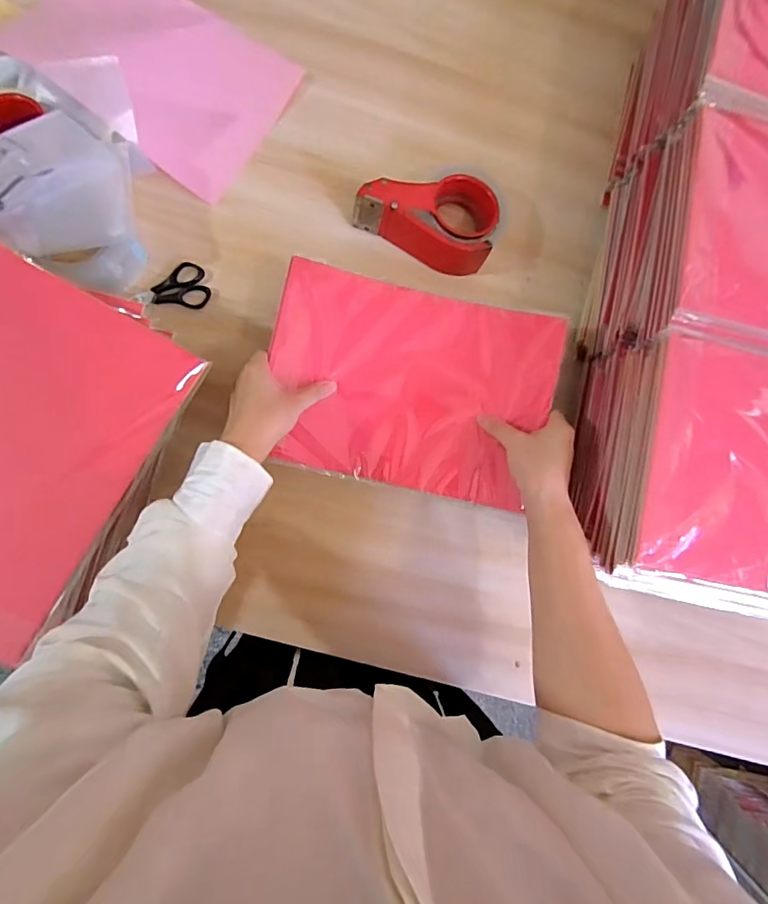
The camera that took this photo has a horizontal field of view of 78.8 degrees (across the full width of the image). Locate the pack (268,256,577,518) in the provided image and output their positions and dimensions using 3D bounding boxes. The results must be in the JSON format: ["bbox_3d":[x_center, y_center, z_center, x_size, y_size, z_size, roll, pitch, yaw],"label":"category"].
[{"bbox_3d":[0.027,-0.071,0.490,0.286,0.040,0.210,12,84,-5],"label":"pack"}]

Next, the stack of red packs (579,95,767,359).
[{"bbox_3d":[0.409,-0.189,0.522,0.305,0.161,0.270,11,84,-5],"label":"stack of red packs"}]

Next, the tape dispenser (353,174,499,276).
[{"bbox_3d":[0.049,-0.274,0.550,0.161,0.057,0.104,16,84,-5],"label":"tape dispenser"}]

